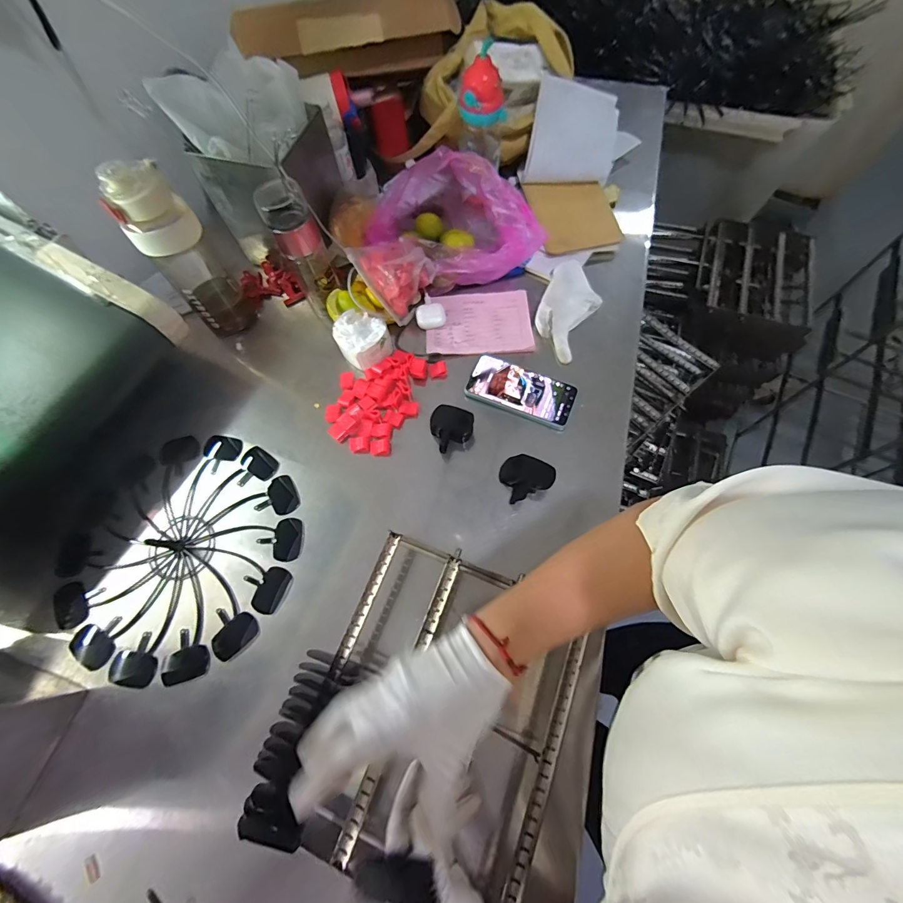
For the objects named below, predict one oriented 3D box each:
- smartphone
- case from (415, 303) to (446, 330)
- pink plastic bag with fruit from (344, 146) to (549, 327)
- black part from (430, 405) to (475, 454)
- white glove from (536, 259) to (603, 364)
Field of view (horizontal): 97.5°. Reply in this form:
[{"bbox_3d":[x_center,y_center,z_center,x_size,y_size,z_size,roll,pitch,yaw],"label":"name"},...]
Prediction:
[{"bbox_3d":[0.105,-0.089,0.605,0.159,0.016,0.083,20,70,9],"label":"smartphone"},{"bbox_3d":[-0.034,-0.225,0.663,0.048,0.018,0.042,-14,69,-5],"label":"case"},{"bbox_3d":[-0.027,-0.373,0.658,0.291,0.117,0.233,-23,70,-8],"label":"pink plastic bag with fruit"},{"bbox_3d":[0.002,-0.038,0.578,0.063,0.034,0.055,-24,70,-8],"label":"black part"},{"bbox_3d":[0.193,-0.237,0.652,0.087,0.026,0.186,20,70,9],"label":"white glove"}]

